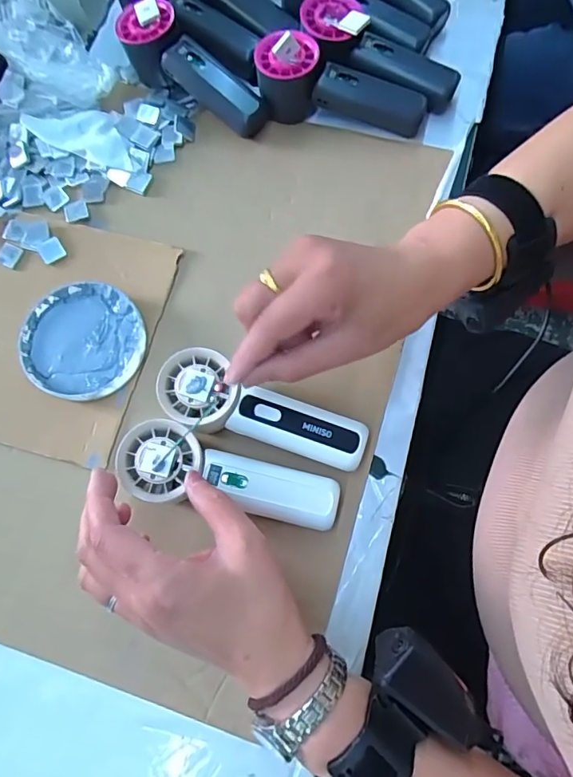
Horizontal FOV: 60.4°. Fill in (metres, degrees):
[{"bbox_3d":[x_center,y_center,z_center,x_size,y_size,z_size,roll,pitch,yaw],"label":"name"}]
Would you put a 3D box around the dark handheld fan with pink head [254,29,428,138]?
[{"bbox_3d":[0.050,-0.280,0.452,0.155,0.058,0.055,10,75,6],"label":"dark handheld fan with pink head"}]

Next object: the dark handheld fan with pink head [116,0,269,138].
[{"bbox_3d":[-0.086,-0.305,0.465,0.160,0.055,0.057,32,78,11],"label":"dark handheld fan with pink head"}]

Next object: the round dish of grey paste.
[{"bbox_3d":[-0.169,-0.039,0.414,0.100,0.016,0.099,0,75,2],"label":"round dish of grey paste"}]

